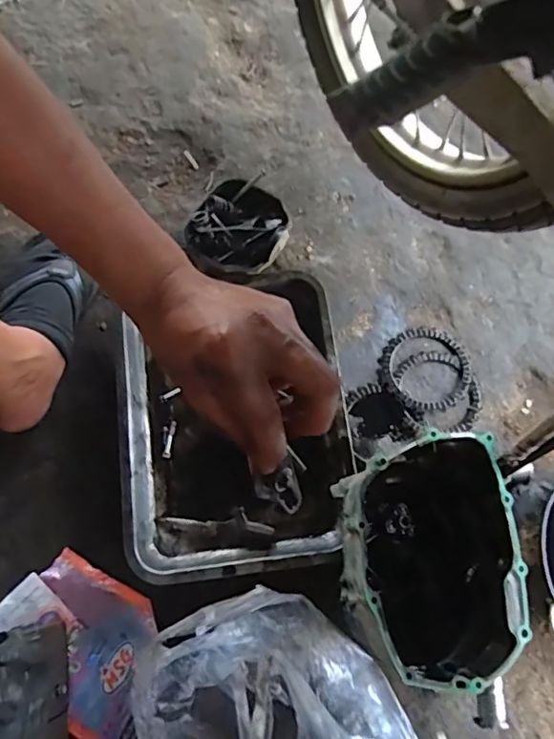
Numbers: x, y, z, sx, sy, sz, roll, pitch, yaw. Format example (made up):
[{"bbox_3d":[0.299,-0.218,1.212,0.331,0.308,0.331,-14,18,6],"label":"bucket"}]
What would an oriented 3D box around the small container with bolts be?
[{"bbox_3d":[-0.049,-0.181,0.734,0.123,0.074,0.119,0,73,0],"label":"small container with bolts"}]

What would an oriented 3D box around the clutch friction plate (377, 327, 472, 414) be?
[{"bbox_3d":[0.191,0.000,0.717,0.114,0.005,0.113,0,73,0],"label":"clutch friction plate"}]

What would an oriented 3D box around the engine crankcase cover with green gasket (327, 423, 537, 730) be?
[{"bbox_3d":[0.157,0.215,0.585,0.174,0.136,0.272,-3,74,-1],"label":"engine crankcase cover with green gasket"}]

